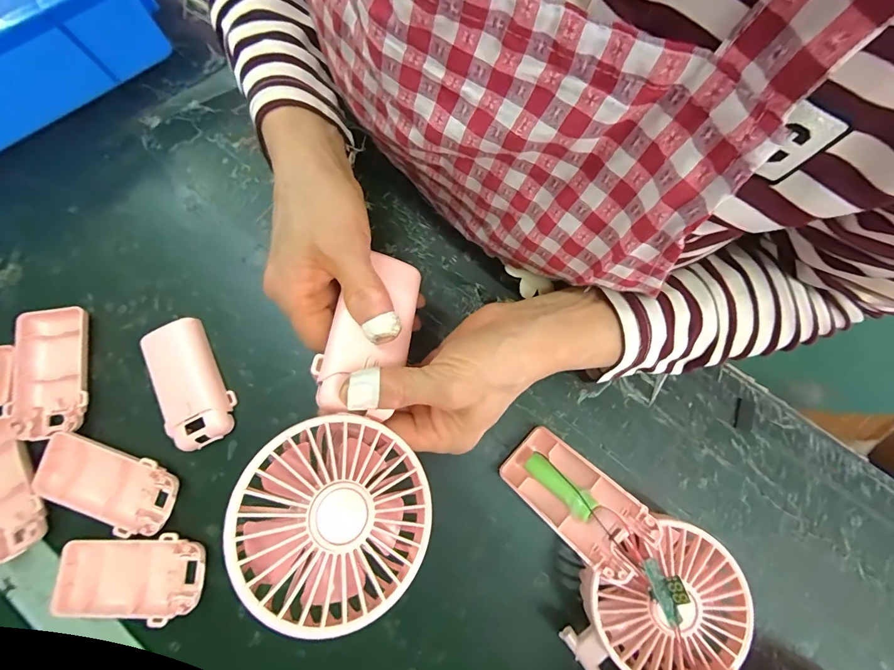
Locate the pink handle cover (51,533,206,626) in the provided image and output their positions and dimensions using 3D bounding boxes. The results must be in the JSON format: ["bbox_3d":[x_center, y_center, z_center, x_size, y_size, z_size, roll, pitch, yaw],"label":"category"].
[{"bbox_3d":[-0.210,0.161,0.269,0.096,0.014,0.051,2,78,2],"label":"pink handle cover"}]

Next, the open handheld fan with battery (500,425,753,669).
[{"bbox_3d":[0.096,0.140,0.242,0.157,0.061,0.102,38,81,9],"label":"open handheld fan with battery"}]

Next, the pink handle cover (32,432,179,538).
[{"bbox_3d":[-0.236,0.105,0.280,0.096,0.017,0.049,15,79,5],"label":"pink handle cover"}]

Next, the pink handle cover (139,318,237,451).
[{"bbox_3d":[-0.191,0.035,0.297,0.044,0.017,0.094,-26,78,-4],"label":"pink handle cover"}]

